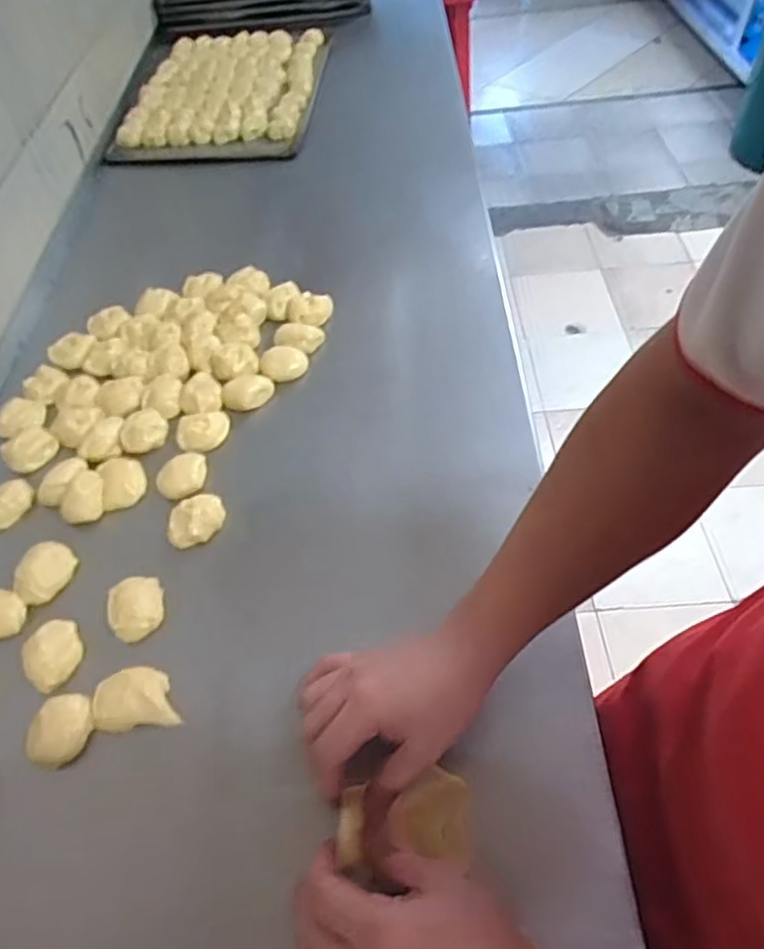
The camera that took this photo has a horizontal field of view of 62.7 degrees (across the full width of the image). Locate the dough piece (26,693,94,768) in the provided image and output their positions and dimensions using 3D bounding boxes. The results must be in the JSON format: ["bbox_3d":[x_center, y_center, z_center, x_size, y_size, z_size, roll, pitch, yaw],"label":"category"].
[{"bbox_3d":[-0.254,0.204,0.500,0.046,0.022,0.052,23,59,21],"label":"dough piece"}]

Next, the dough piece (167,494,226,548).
[{"bbox_3d":[-0.178,0.044,0.599,0.056,0.022,0.043,-24,55,-11],"label":"dough piece"}]

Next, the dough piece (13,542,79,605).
[{"bbox_3d":[-0.314,0.088,0.579,0.044,0.017,0.055,36,65,28],"label":"dough piece"}]

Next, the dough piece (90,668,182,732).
[{"bbox_3d":[-0.200,0.176,0.502,0.067,0.021,0.045,-9,53,-1],"label":"dough piece"}]

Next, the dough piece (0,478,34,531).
[{"bbox_3d":[-0.382,0.034,0.633,0.062,0.028,0.036,-34,57,-18],"label":"dough piece"}]

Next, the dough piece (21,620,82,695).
[{"bbox_3d":[-0.281,0.151,0.532,0.048,0.011,0.058,-31,56,-16],"label":"dough piece"}]

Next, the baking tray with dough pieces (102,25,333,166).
[{"bbox_3d":[-0.306,-0.721,1.164,0.385,0.044,0.484,1,54,7],"label":"baking tray with dough pieces"}]

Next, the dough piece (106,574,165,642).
[{"bbox_3d":[-0.216,0.115,0.551,0.045,0.020,0.058,-19,54,-8],"label":"dough piece"}]

